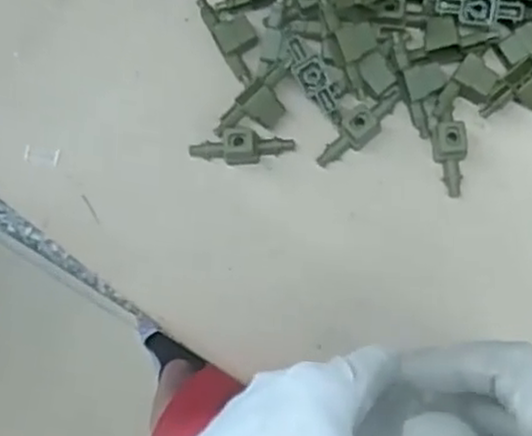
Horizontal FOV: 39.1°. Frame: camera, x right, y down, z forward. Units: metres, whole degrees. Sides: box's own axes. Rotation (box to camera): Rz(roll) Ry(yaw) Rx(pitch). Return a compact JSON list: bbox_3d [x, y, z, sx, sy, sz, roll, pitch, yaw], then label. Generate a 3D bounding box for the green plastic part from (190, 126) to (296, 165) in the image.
[{"bbox_3d":[-0.016,-0.047,0.489,0.067,0.018,0.021,-7,82,5],"label":"green plastic part"}]

